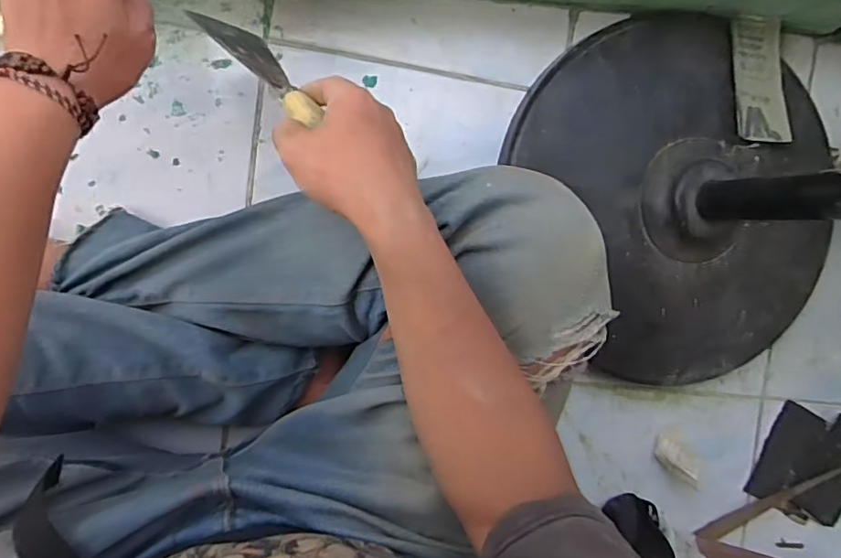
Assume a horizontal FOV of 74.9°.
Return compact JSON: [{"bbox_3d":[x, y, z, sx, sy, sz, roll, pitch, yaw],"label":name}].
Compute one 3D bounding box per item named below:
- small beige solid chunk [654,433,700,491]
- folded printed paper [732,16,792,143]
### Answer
[{"bbox_3d":[0.286,0.200,0.605,0.044,0.038,0.034,33,89,-12],"label":"small beige solid chunk"},{"bbox_3d":[0.355,-0.206,0.568,0.069,0.008,0.130,1,82,-17],"label":"folded printed paper"}]

